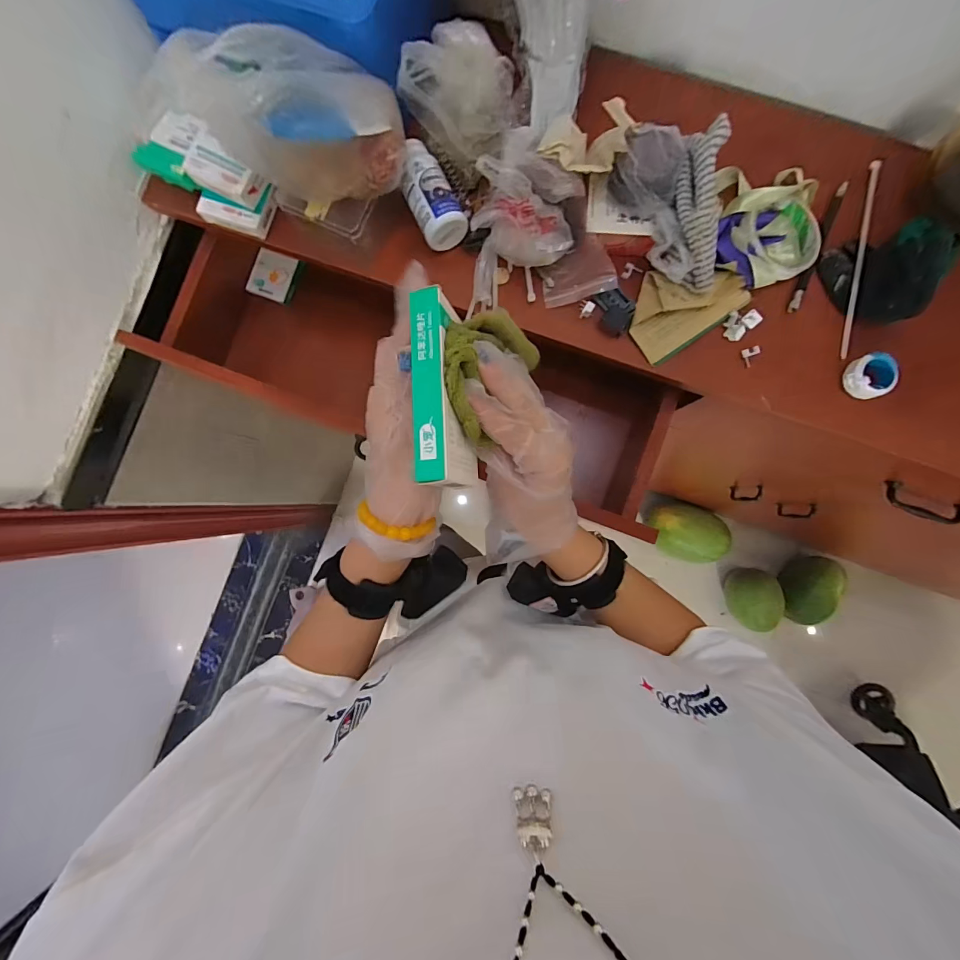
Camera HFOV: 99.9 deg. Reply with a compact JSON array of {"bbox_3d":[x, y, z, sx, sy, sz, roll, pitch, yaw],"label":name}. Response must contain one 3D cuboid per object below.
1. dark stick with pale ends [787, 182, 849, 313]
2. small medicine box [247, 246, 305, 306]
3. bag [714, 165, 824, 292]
[{"bbox_3d":[0.384,-0.262,0.458,0.012,0.010,0.158,24,88,3],"label":"dark stick with pale ends"},{"bbox_3d":[-0.315,-0.314,0.623,0.075,0.015,0.068,20,87,2],"label":"small medicine box"},{"bbox_3d":[0.321,-0.280,0.441,0.116,0.034,0.134,4,87,2],"label":"bag"}]

